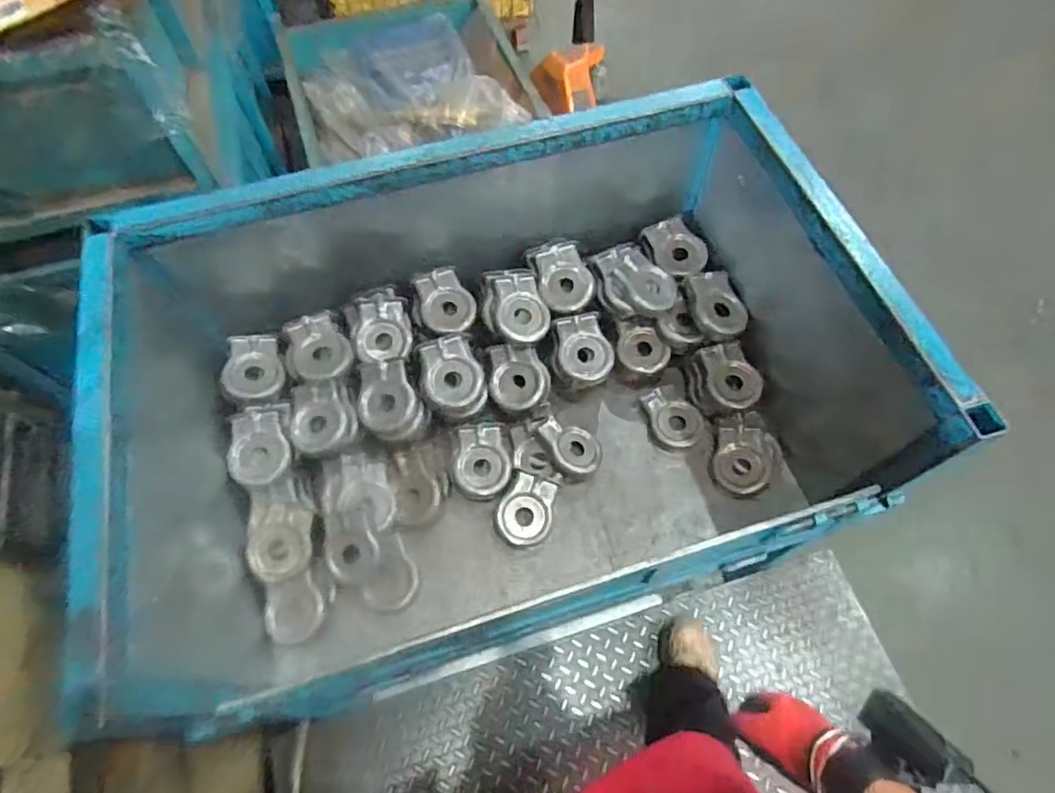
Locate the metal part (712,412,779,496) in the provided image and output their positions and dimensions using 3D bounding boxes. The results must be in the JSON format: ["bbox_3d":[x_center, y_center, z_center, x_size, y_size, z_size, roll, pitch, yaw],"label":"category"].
[{"bbox_3d":[0.388,0.104,1.045,0.105,0.031,0.147,4,75,10],"label":"metal part"}]

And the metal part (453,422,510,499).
[{"bbox_3d":[-0.079,0.113,1.014,0.094,0.031,0.126,-4,80,-12],"label":"metal part"}]

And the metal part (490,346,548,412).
[{"bbox_3d":[-0.014,-0.032,1.039,0.103,0.032,0.114,3,93,3],"label":"metal part"}]

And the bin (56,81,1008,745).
[{"bbox_3d":[-0.043,-0.045,0.935,0.994,0.435,0.746,-13,64,-7],"label":"bin"}]

